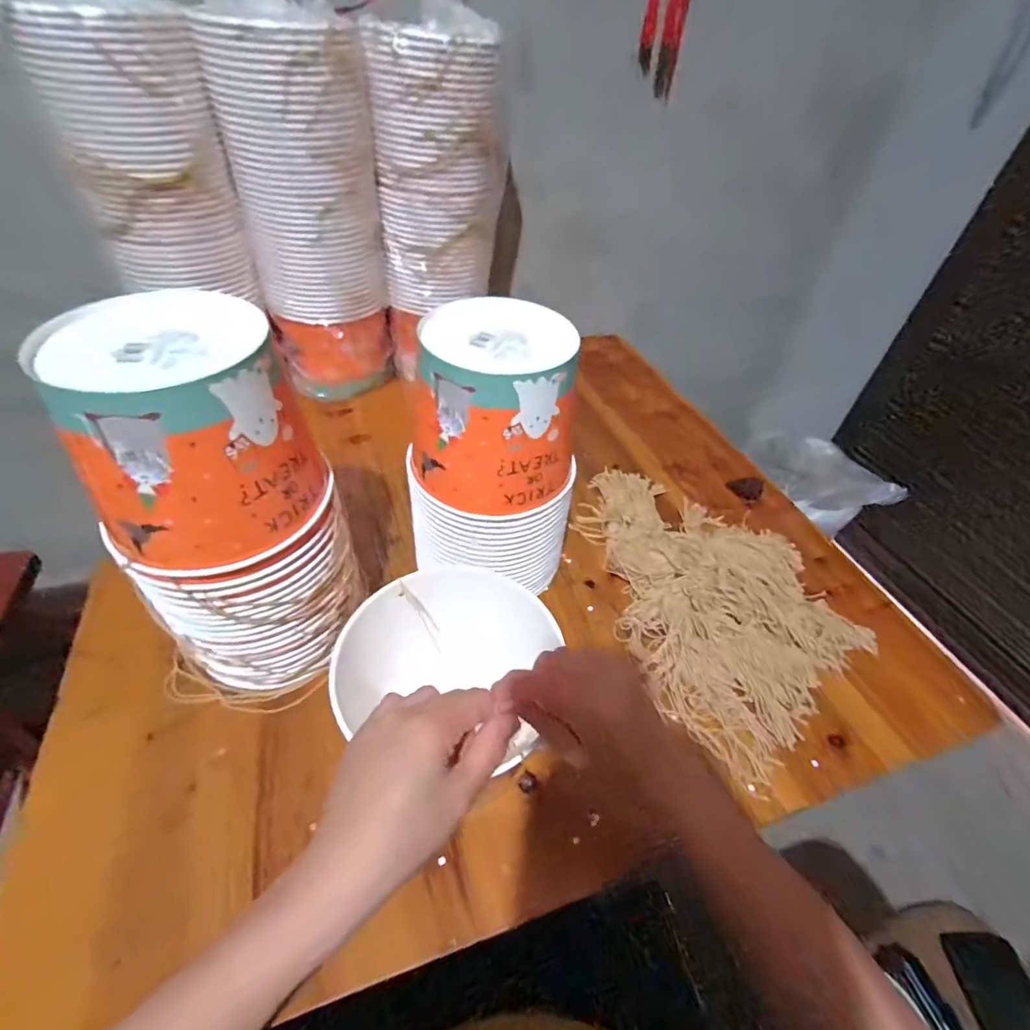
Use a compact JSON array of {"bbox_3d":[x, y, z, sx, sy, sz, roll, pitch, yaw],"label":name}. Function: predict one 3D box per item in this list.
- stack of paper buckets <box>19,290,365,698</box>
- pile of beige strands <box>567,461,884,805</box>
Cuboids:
[{"bbox_3d":[-0.223,0.003,0.413,0.147,0.298,0.139,-21,50,-25],"label":"stack of paper buckets"},{"bbox_3d":[0.219,0.065,0.578,0.248,0.044,0.378,-12,47,-18],"label":"pile of beige strands"}]

